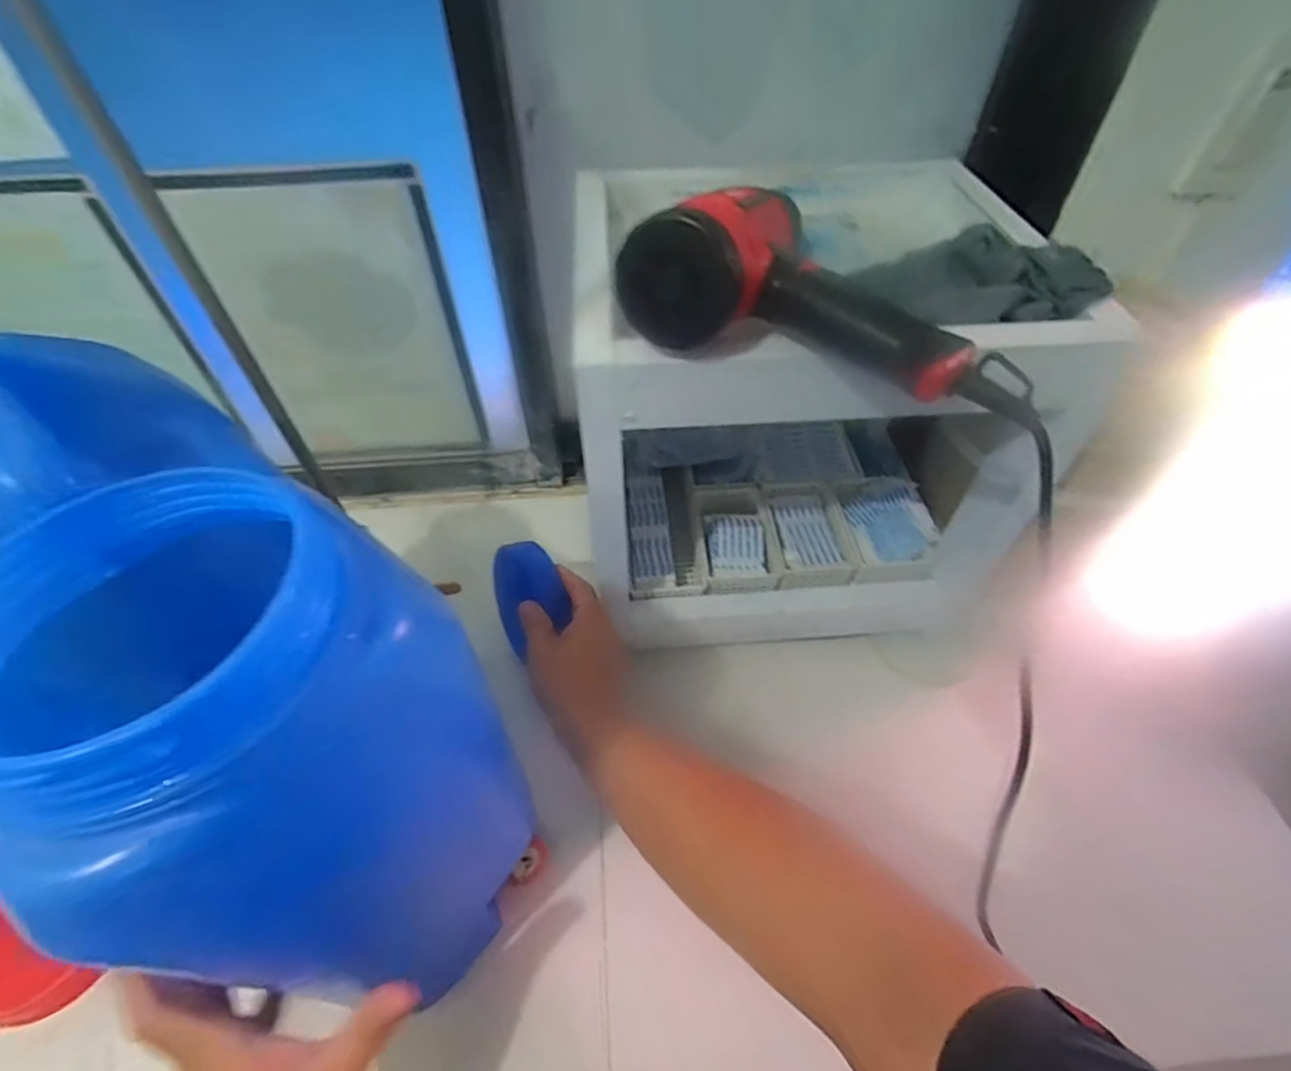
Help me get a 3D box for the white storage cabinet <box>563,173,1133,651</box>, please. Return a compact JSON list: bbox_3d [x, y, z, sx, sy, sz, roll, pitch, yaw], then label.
[{"bbox_3d":[0.129,-0.101,0.566,0.360,0.321,0.268,-5,50,-3],"label":"white storage cabinet"}]

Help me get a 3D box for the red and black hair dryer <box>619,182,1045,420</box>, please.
[{"bbox_3d":[0.110,-0.148,0.339,0.221,0.066,0.129,20,53,17],"label":"red and black hair dryer"}]

